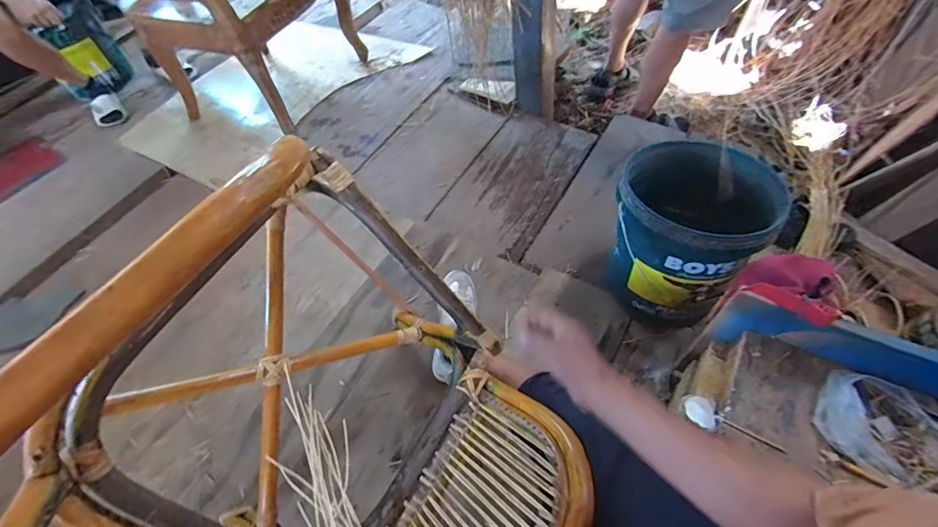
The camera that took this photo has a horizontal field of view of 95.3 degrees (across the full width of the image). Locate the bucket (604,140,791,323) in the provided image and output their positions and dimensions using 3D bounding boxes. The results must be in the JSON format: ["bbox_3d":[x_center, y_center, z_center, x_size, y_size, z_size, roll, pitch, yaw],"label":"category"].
[{"bbox_3d":[0.463,-0.056,0.969,0.288,0.331,0.289,-4,56,6],"label":"bucket"}]

